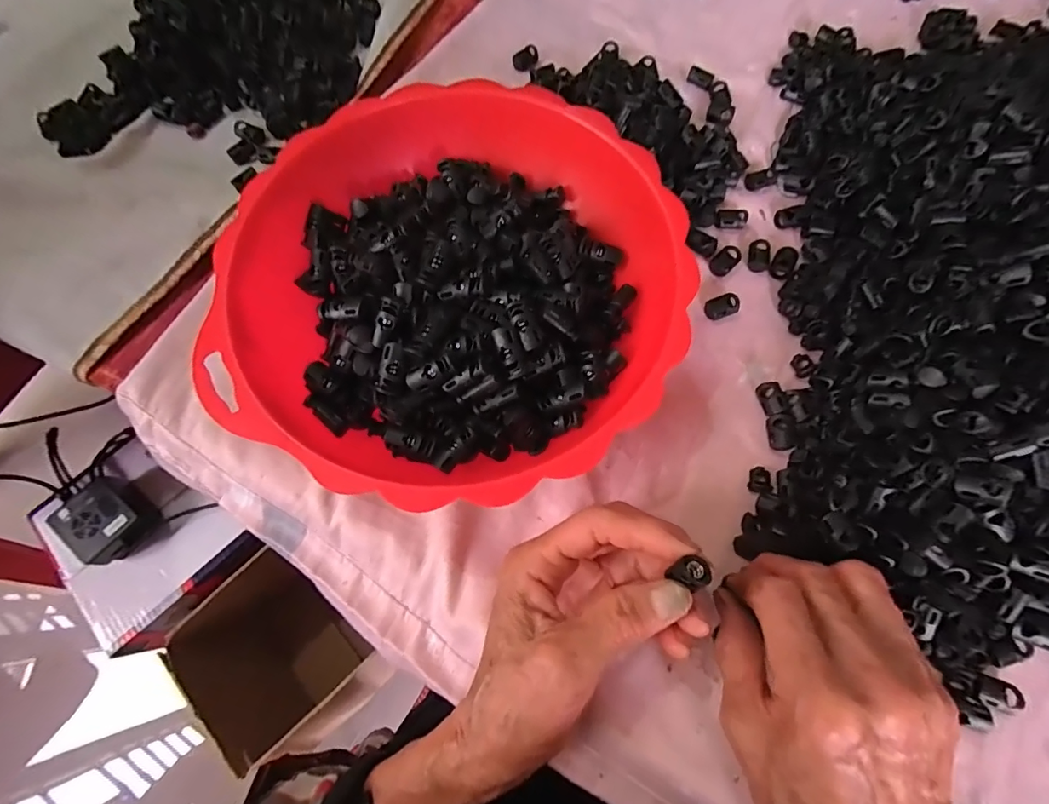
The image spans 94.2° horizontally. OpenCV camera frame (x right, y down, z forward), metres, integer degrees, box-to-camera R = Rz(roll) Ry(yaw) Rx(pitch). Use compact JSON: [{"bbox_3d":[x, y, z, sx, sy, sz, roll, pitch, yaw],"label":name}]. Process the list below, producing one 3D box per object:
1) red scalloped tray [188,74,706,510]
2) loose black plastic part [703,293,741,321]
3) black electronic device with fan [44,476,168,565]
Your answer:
[{"bbox_3d":[-0.036,-0.062,0.287,0.237,0.073,0.240,1,72,3],"label":"red scalloped tray"},{"bbox_3d":[0.127,-0.061,0.314,0.022,0.008,0.015,-20,72,-4],"label":"loose black plastic part"},{"bbox_3d":[-0.490,0.142,0.575,0.078,0.057,0.080,35,76,13],"label":"black electronic device with fan"}]

